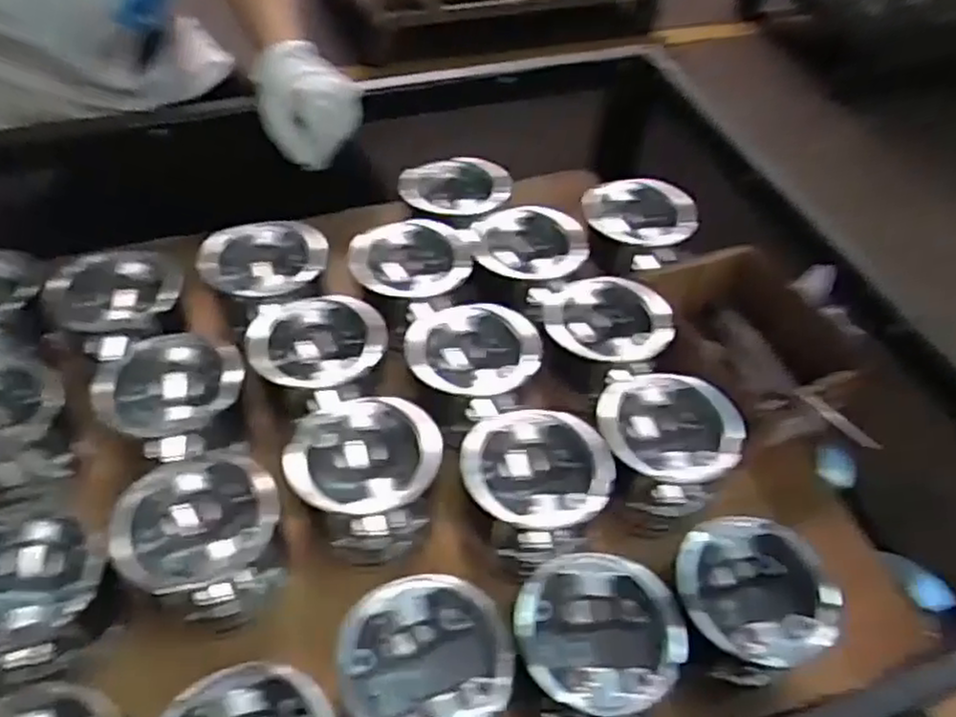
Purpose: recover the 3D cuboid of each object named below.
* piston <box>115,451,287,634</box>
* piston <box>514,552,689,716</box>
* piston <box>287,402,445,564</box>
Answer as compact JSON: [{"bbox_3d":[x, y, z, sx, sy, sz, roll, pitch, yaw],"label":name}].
[{"bbox_3d":[-0.210,0.139,0.583,0.112,0.081,0.105,3,49,-3],"label":"piston"},{"bbox_3d":[0.083,0.207,0.545,0.106,0.078,0.108,3,49,-3],"label":"piston"},{"bbox_3d":[-0.095,0.107,0.631,0.115,0.101,0.111,3,49,-3],"label":"piston"}]

